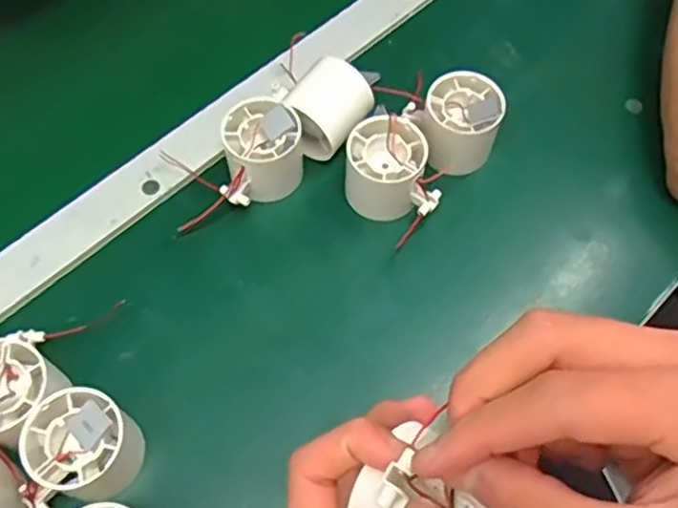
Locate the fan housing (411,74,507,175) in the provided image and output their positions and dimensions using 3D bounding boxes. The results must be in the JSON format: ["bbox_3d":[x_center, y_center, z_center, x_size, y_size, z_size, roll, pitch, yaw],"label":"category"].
[{"bbox_3d":[0.085,-0.094,0.497,0.059,0.055,0.055,1,62,-1],"label":"fan housing"}]

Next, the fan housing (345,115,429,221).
[{"bbox_3d":[0.031,-0.060,0.477,0.053,0.051,0.051,1,62,-1],"label":"fan housing"}]

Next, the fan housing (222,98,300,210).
[{"bbox_3d":[-0.054,-0.068,0.480,0.052,0.048,0.063,2,62,0],"label":"fan housing"}]

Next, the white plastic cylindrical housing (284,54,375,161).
[{"bbox_3d":[-0.010,-0.103,0.497,0.056,0.053,0.057,31,66,14],"label":"white plastic cylindrical housing"}]

